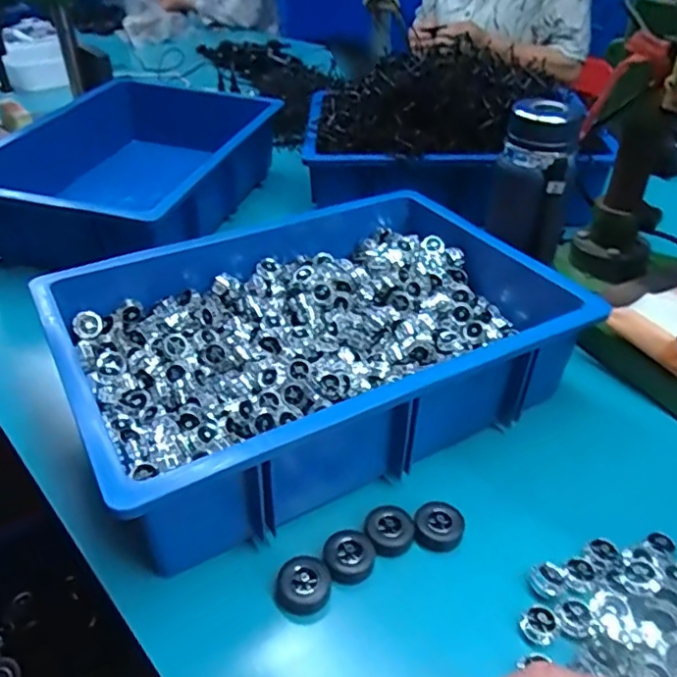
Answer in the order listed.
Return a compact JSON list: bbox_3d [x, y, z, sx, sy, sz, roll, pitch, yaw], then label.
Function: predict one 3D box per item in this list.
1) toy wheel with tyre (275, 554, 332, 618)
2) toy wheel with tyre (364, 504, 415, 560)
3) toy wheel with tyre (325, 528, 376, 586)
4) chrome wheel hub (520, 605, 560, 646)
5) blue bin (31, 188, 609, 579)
[{"bbox_3d":[-0.024,0.172,0.419,0.039,0.011,0.036,-1,38,1],"label":"toy wheel with tyre"},{"bbox_3d":[0.039,0.147,0.459,0.035,0.017,0.035,-1,38,1],"label":"toy wheel with tyre"},{"bbox_3d":[0.008,0.159,0.439,0.037,0.012,0.038,-1,38,1],"label":"toy wheel with tyre"},{"bbox_3d":[0.134,0.189,0.398,0.022,0.008,0.024,-1,38,1],"label":"chrome wheel hub"},{"bbox_3d":[-0.019,-0.016,0.577,0.441,0.109,0.322,-22,42,-23],"label":"blue bin"}]

